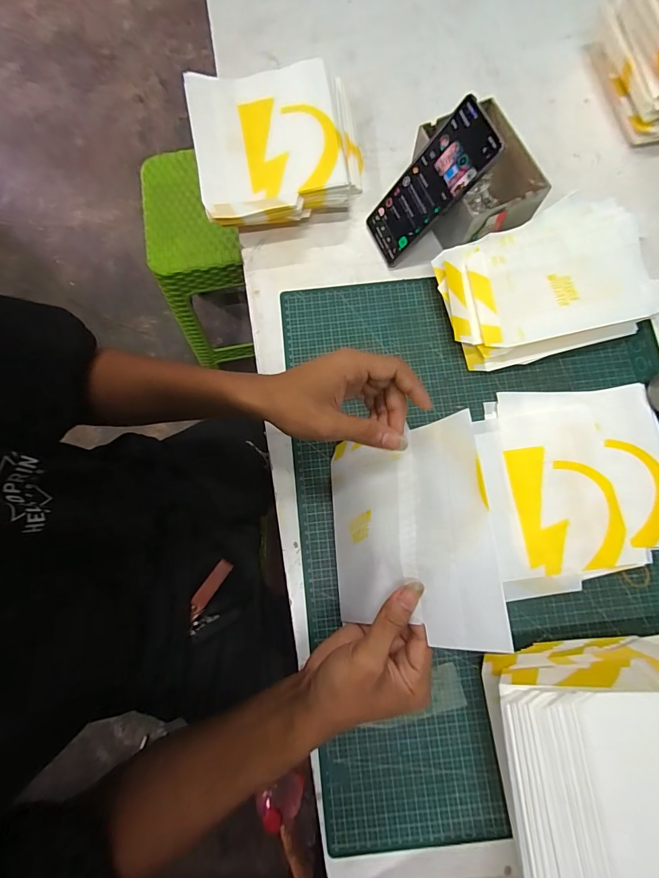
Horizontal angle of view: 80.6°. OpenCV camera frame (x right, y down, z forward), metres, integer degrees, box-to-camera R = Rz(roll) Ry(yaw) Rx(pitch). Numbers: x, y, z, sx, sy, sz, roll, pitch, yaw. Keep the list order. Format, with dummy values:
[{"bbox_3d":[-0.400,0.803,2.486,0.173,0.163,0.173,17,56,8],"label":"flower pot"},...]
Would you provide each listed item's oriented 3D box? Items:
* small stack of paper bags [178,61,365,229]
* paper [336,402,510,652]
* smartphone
[{"bbox_3d":[-0.061,-0.367,0.493,0.203,0.060,0.194,-10,78,-1],"label":"small stack of paper bags"},{"bbox_3d":[0.057,0.076,0.335,0.166,0.018,0.170,-18,61,41],"label":"paper"},{"bbox_3d":[0.108,-0.279,0.439,0.010,0.162,0.070,-14,74,-45],"label":"smartphone"}]

